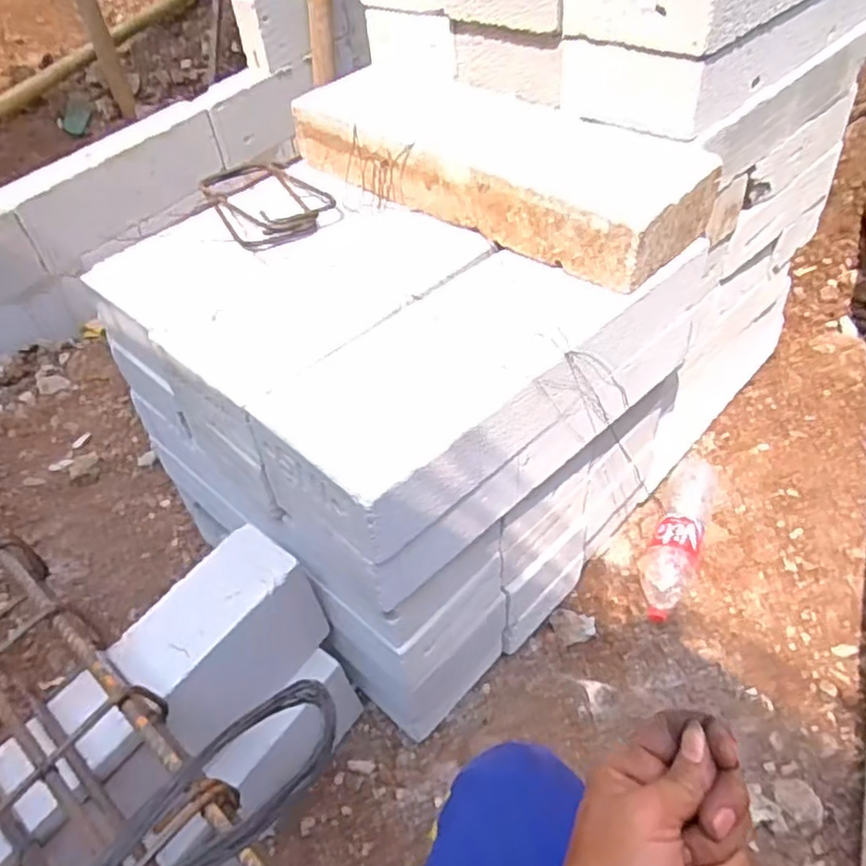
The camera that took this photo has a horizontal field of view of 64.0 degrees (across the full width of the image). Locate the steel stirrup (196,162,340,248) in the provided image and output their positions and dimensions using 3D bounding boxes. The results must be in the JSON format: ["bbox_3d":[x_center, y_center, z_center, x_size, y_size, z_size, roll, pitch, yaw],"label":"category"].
[{"bbox_3d":[-0.247,-0.342,0.994,0.144,0.029,0.236,-28,51,-20],"label":"steel stirrup"}]

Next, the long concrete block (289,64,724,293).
[{"bbox_3d":[0.070,-0.366,0.932,0.563,0.104,0.206,31,57,29],"label":"long concrete block"}]

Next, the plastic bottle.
[{"bbox_3d":[0.447,0.189,1.265,0.087,0.096,0.325,18,70,20],"label":"plastic bottle"}]

